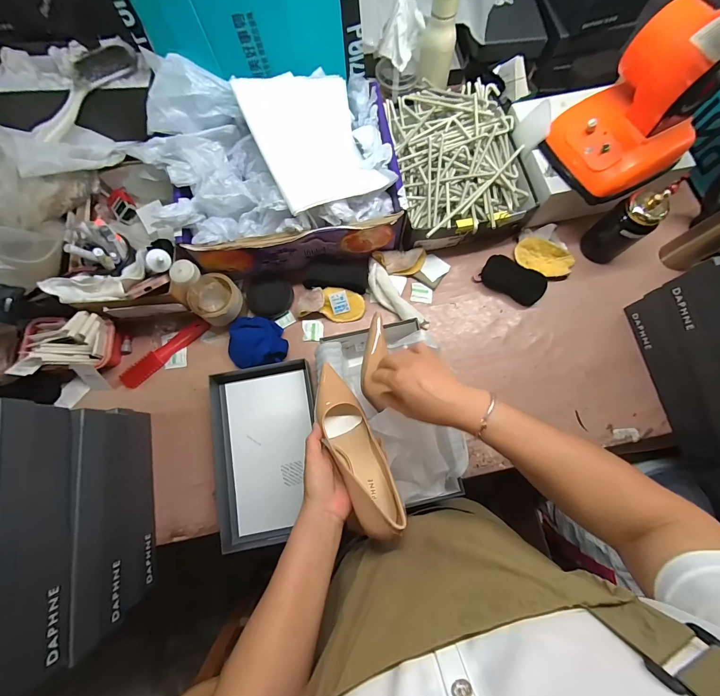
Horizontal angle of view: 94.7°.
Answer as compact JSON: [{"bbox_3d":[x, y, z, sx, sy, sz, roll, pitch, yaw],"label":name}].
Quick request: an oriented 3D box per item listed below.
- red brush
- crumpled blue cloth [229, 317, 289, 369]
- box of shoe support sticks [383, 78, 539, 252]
[{"bbox_3d":[-0.391,0.005,0.666,0.187,0.021,0.036,-42,79,-9],"label":"red brush"},{"bbox_3d":[-0.205,-0.013,0.650,0.117,0.055,0.103,-9,76,-2],"label":"crumpled blue cloth"},{"bbox_3d":[0.196,-0.385,0.690,0.261,0.093,0.344,-10,76,-2],"label":"box of shoe support sticks"}]

